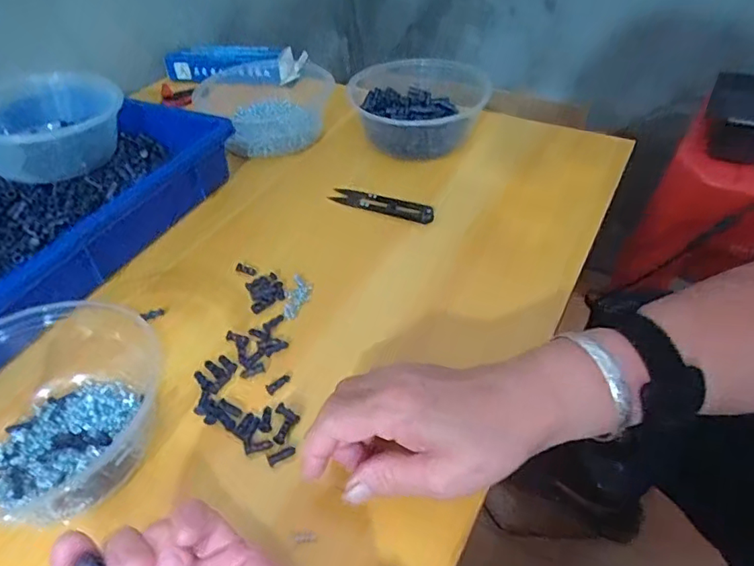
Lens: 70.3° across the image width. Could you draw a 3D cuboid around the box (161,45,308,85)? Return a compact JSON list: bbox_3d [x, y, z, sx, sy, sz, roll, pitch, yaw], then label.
[{"bbox_3d":[-0.184,-0.283,0.690,0.183,0.039,0.039,4,44,6],"label":"box"}]

